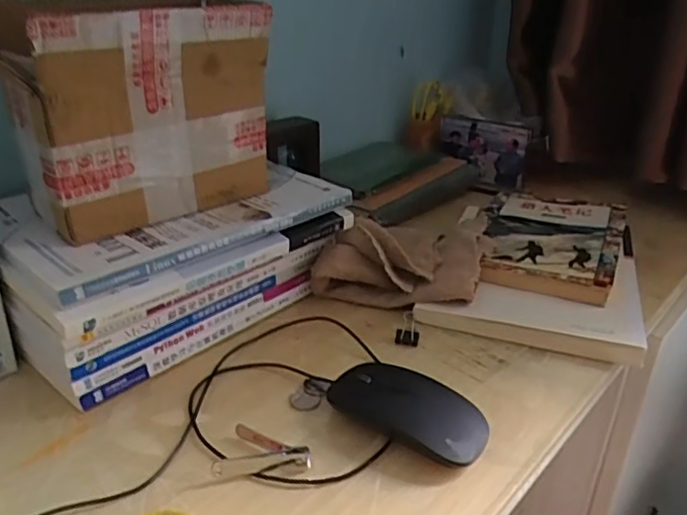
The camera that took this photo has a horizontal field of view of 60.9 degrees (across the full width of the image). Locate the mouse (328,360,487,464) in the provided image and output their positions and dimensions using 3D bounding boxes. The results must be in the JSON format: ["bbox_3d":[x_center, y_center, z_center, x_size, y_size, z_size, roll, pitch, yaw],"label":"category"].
[{"bbox_3d":[0.043,0.103,0.392,0.104,0.031,0.053,16,31,28],"label":"mouse"}]

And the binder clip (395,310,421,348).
[{"bbox_3d":[0.056,0.060,0.500,0.019,0.012,0.037,6,27,10],"label":"binder clip"}]

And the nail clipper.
[{"bbox_3d":[-0.052,0.121,0.372,0.059,0.011,0.037,-3,27,-8],"label":"nail clipper"}]

